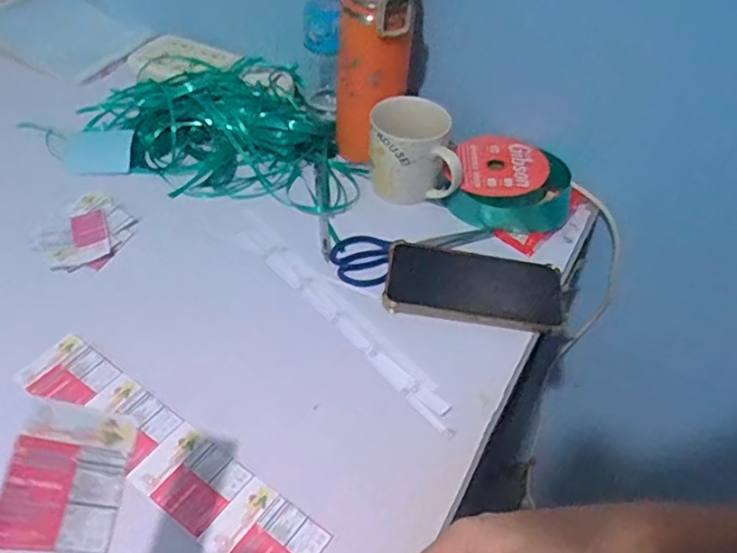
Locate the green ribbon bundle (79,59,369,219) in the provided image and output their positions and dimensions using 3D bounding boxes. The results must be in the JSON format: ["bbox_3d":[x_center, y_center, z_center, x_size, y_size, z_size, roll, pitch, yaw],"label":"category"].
[{"bbox_3d":[-0.176,-0.175,0.713,0.316,0.041,0.284,-2,48,-6],"label":"green ribbon bundle"}]

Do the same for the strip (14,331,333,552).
[{"bbox_3d":[-0.158,0.133,0.463,0.284,0.006,0.059,30,51,22],"label":"strip"}]

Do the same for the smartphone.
[{"bbox_3d":[0.100,0.005,0.571,0.162,0.017,0.085,7,47,2],"label":"smartphone"}]

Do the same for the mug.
[{"bbox_3d":[0.048,-0.129,0.650,0.096,0.092,0.082,5,47,1],"label":"mug"}]

